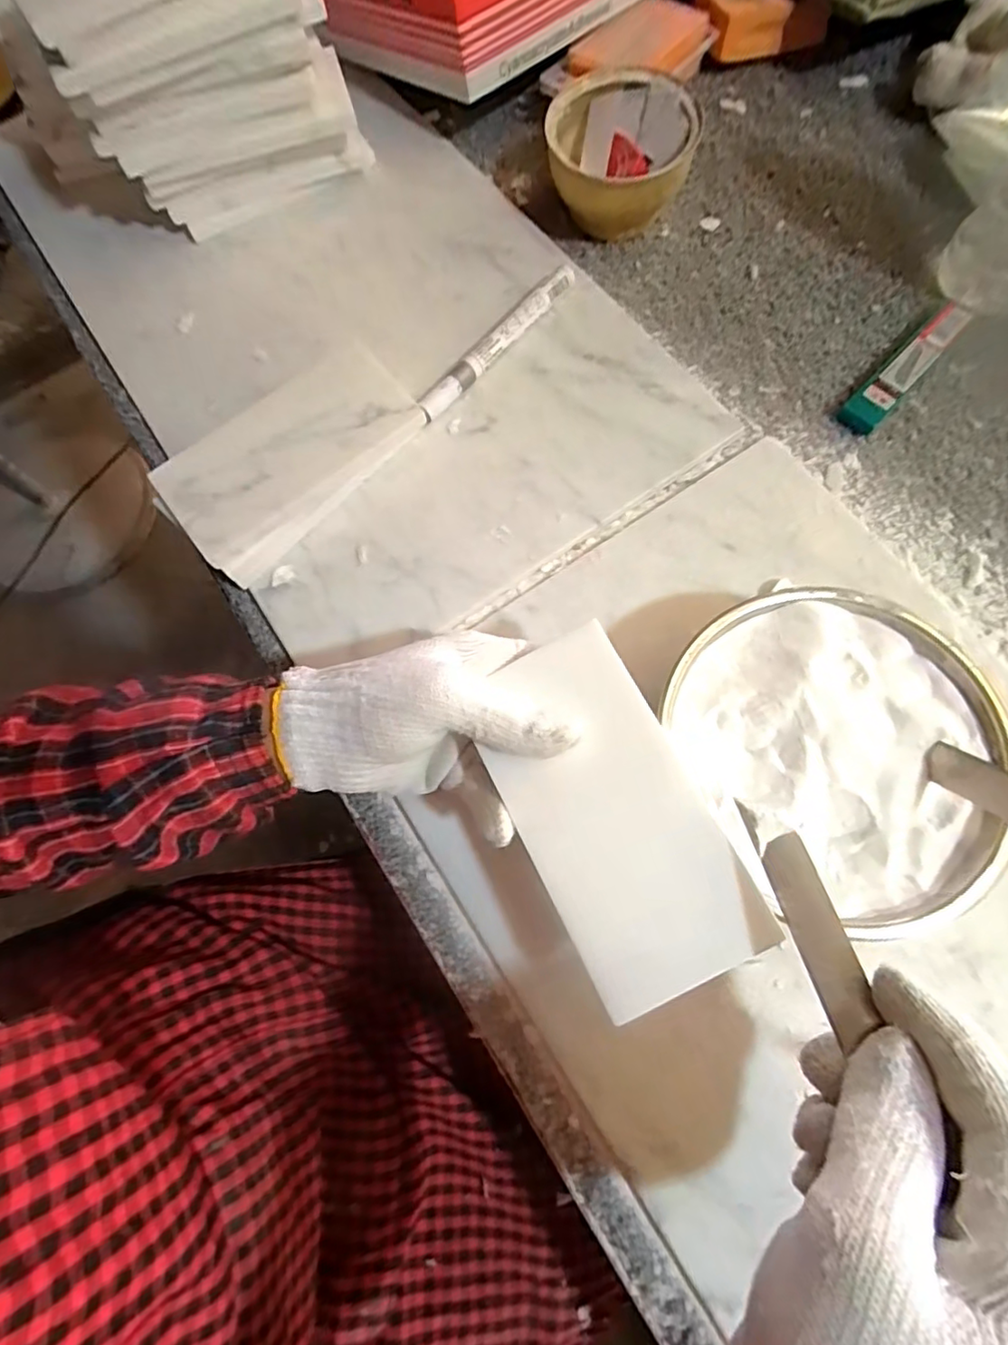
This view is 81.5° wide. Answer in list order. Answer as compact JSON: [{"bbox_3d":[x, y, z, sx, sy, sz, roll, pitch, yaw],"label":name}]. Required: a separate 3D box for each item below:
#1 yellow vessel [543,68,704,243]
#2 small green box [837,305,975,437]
[{"bbox_3d":[0.078,-0.344,0.400,0.094,0.053,0.102,8,73,4],"label":"yellow vessel"},{"bbox_3d":[0.254,-0.195,0.369,0.023,0.014,0.114,41,78,12],"label":"small green box"}]

